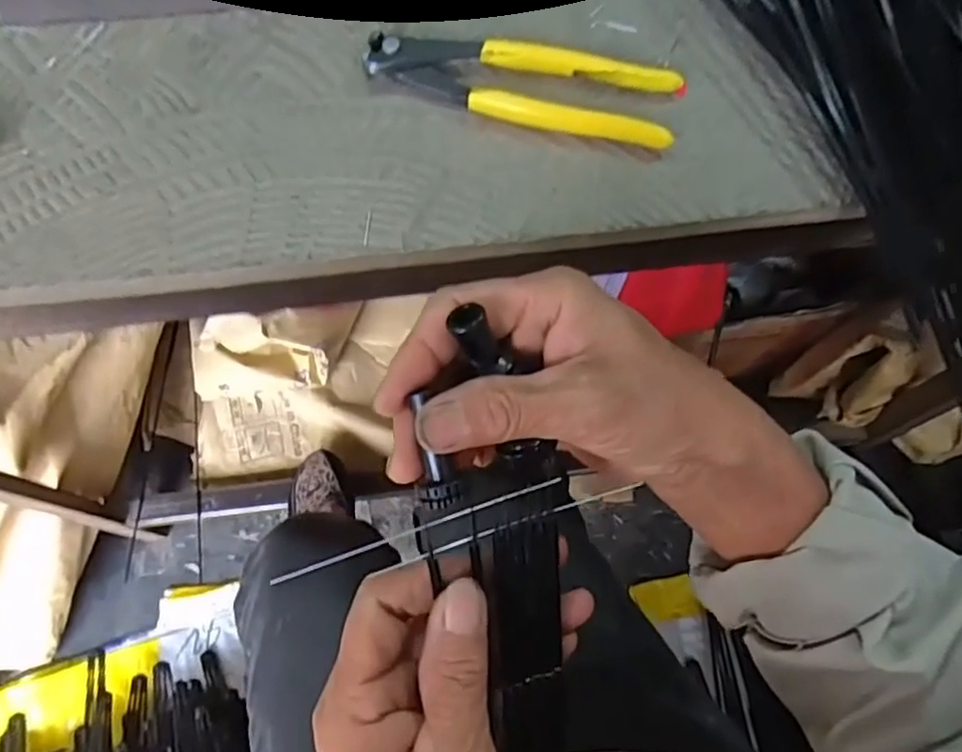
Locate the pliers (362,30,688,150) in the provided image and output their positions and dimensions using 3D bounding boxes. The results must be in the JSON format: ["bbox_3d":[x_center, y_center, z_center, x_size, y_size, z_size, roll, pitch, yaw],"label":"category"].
[{"bbox_3d":[0.023,-0.157,0.347,0.163,0.013,0.049,13,70,5],"label":"pliers"}]

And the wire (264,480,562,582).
[{"bbox_3d":[-0.018,0.047,0.200,0.091,0.004,0.004,-18,70,-9],"label":"wire"}]

